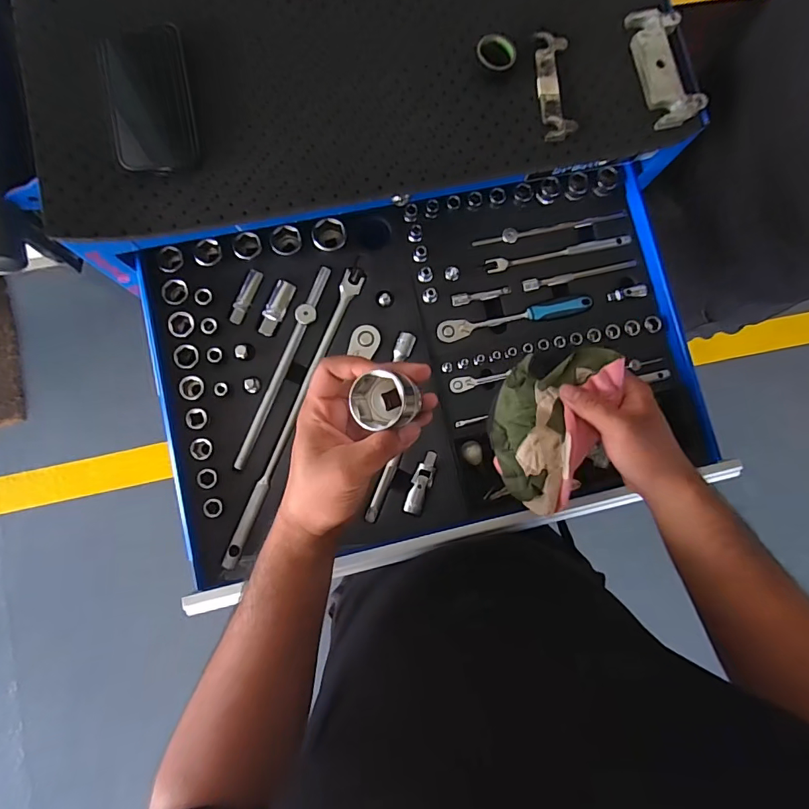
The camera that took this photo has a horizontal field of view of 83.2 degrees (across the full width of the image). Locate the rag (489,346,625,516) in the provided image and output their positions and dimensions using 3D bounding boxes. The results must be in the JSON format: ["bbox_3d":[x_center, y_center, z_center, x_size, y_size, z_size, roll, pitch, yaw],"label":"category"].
[{"bbox_3d":[0.134,0.022,0.442,0.072,0.112,0.146,20,84,-3],"label":"rag"}]

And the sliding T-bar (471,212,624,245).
[{"bbox_3d":[0.178,-0.218,0.563,0.196,0.011,0.018,-16,86,-6],"label":"sliding T-bar"}]

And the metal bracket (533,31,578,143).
[{"bbox_3d":[0.158,-0.337,0.480,0.035,0.010,0.126,-5,85,-5],"label":"metal bracket"}]

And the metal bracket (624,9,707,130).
[{"bbox_3d":[0.278,-0.359,0.485,0.055,0.015,0.132,-11,86,-5],"label":"metal bracket"}]

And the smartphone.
[{"bbox_3d":[-0.253,-0.302,0.450,0.079,0.004,0.149,-10,86,-5],"label":"smartphone"}]

